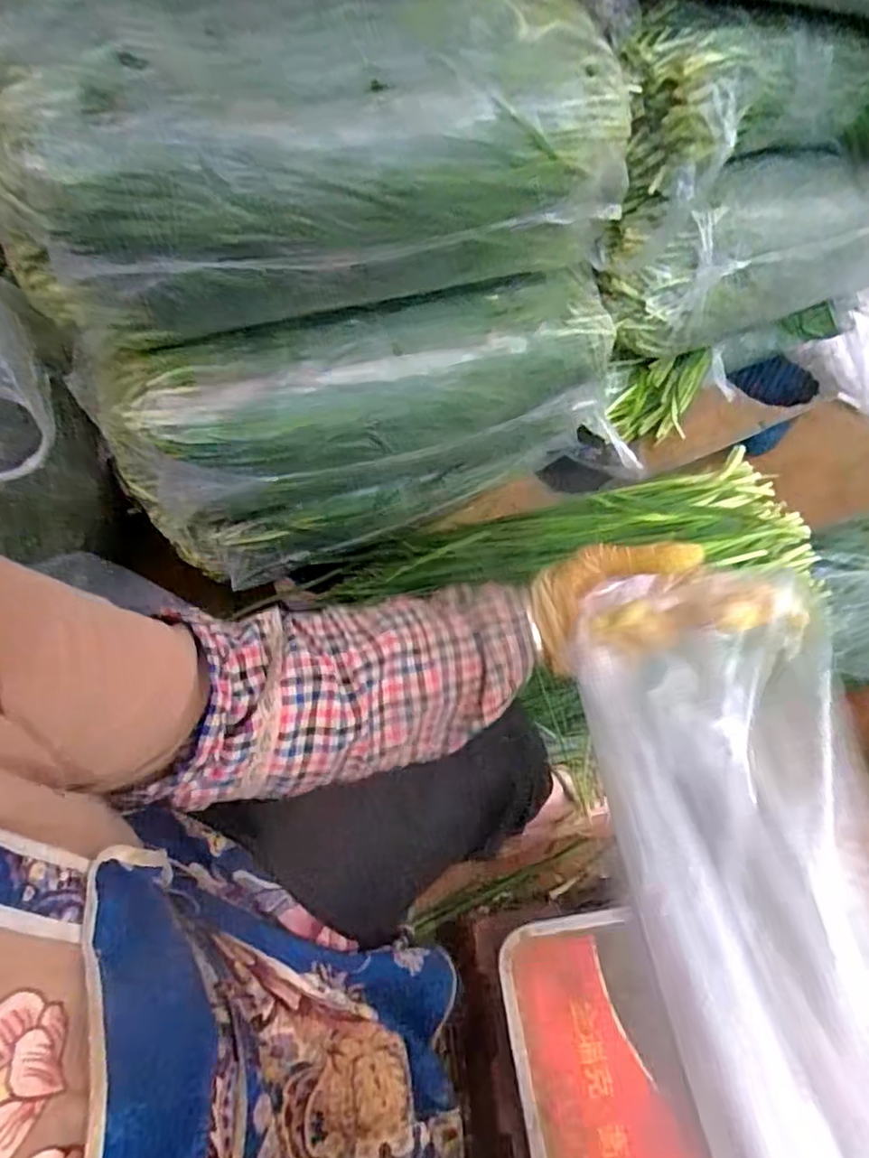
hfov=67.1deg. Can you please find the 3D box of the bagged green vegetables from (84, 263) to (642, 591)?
[{"bbox_3d":[-0.040,-0.181,0.804,0.633,0.324,0.135,-21,56,-12],"label":"bagged green vegetables"}]

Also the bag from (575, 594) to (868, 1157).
[{"bbox_3d":[0.159,0.213,0.255,0.130,0.057,0.416,-5,55,-1],"label":"bag"}]

